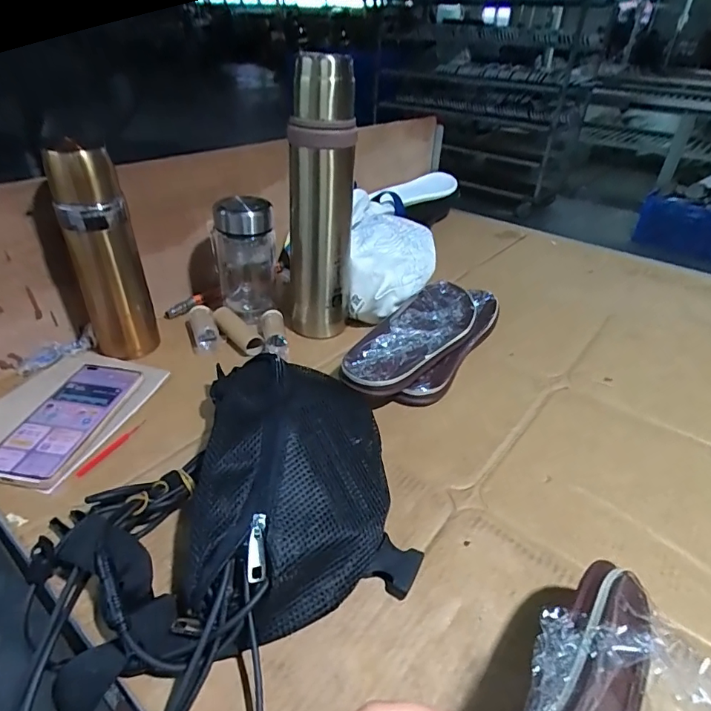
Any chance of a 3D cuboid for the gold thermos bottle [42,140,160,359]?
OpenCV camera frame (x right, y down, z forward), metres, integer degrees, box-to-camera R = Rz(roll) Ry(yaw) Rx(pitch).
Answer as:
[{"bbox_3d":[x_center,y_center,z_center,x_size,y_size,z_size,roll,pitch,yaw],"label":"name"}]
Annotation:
[{"bbox_3d":[-0.281,-0.106,0.536,0.070,0.238,0.066,-17,40,-25],"label":"gold thermos bottle"}]

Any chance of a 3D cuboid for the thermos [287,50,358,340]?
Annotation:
[{"bbox_3d":[-0.048,-0.178,0.588,0.088,0.318,0.070,1,36,-2],"label":"thermos"}]

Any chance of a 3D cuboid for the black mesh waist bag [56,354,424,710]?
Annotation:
[{"bbox_3d":[-0.098,0.096,0.396,0.256,0.092,0.272,-7,37,-14],"label":"black mesh waist bag"}]

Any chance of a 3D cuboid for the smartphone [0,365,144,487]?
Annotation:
[{"bbox_3d":[-0.287,0.064,0.481,0.078,0.013,0.162,7,36,6],"label":"smartphone"}]

